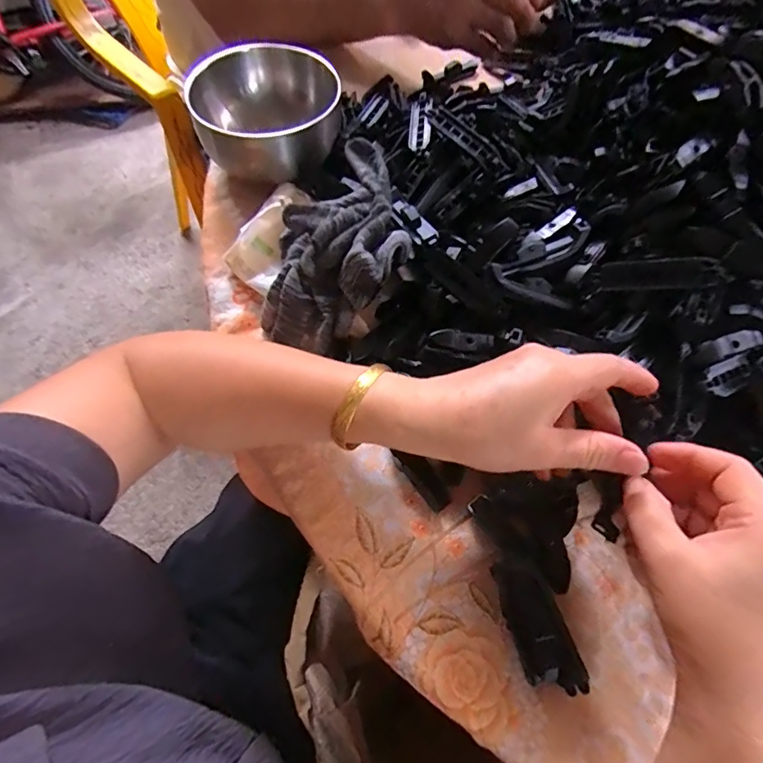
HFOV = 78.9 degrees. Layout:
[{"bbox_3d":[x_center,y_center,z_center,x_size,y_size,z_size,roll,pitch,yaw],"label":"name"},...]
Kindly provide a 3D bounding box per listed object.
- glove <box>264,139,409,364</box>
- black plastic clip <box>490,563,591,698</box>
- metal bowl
[{"bbox_3d":[-0.025,-0.105,0.360,0.096,0.062,0.180,16,64,7],"label":"glove"},{"bbox_3d":[0.087,0.143,0.266,0.028,0.036,0.075,-24,66,-13],"label":"black plastic clip"},{"bbox_3d":[-0.101,-0.239,0.429,0.128,0.074,0.128,0,63,-1],"label":"metal bowl"}]

